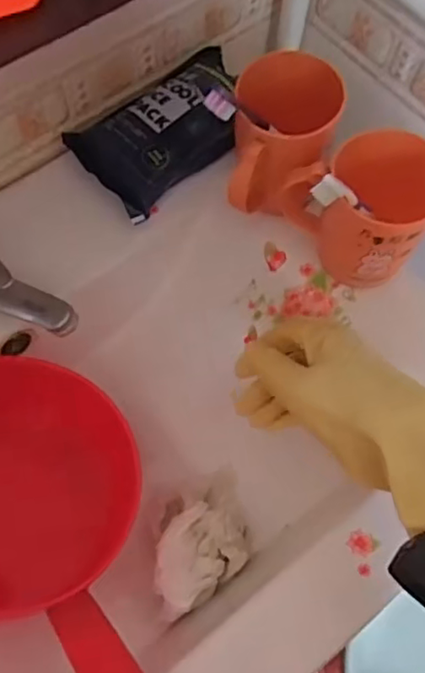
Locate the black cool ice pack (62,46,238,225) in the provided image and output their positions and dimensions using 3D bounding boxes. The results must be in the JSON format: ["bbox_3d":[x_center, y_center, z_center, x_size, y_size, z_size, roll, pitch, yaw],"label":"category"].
[{"bbox_3d":[-0.034,-0.193,0.553,0.178,0.027,0.104,-38,73,-17],"label":"black cool ice pack"}]

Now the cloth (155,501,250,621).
[{"bbox_3d":[-0.011,0.173,0.490,0.091,0.056,0.060,-39,74,-18],"label":"cloth"}]

